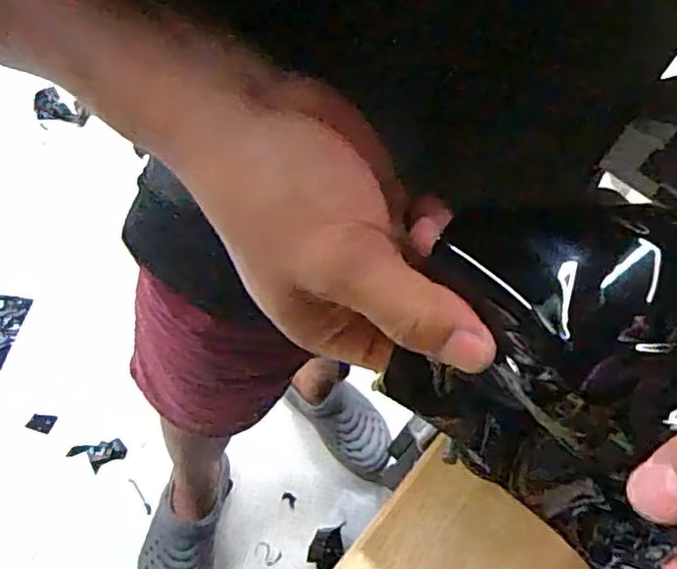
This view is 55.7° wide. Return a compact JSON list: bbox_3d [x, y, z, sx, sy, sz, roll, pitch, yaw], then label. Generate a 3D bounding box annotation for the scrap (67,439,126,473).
[{"bbox_3d":[-0.426,0.302,1.125,0.096,0.006,0.051,-9,65,-5],"label":"scrap"}]

